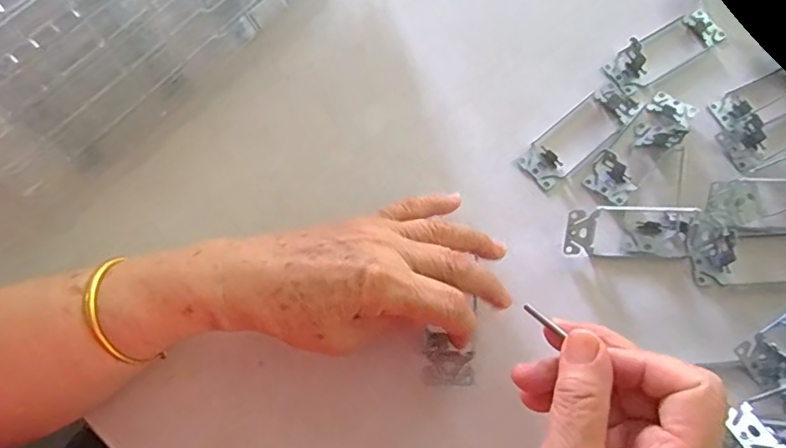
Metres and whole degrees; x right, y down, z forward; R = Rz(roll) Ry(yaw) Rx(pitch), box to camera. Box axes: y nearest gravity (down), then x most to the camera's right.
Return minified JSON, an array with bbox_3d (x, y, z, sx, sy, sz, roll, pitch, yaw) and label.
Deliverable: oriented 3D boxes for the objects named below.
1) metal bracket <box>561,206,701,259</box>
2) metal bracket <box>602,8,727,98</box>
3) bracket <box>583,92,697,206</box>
[{"bbox_3d":[0.165,0.003,0.363,0.088,0.024,0.034,1,71,1],"label":"metal bracket"},{"bbox_3d":[0.223,-0.145,0.417,0.106,0.022,0.036,-31,73,-9],"label":"metal bracket"},{"bbox_3d":[0.189,-0.062,0.388,0.035,0.020,0.105,41,76,13],"label":"bracket"}]

